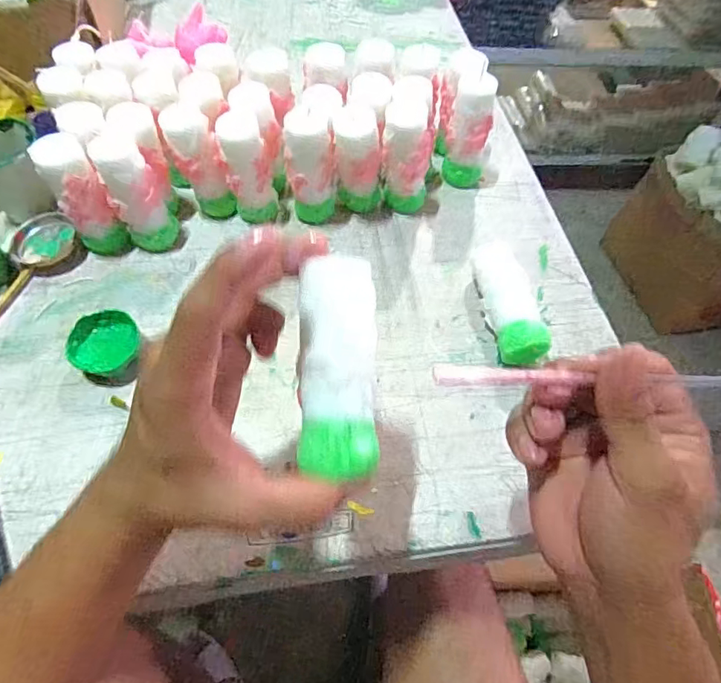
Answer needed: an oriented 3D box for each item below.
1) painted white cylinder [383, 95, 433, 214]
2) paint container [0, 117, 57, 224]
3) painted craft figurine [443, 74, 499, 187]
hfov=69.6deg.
[{"bbox_3d":[0.044,-0.173,0.502,0.046,0.104,0.044,11,56,3],"label":"painted white cylinder"},{"bbox_3d":[-0.329,-0.159,0.494,0.067,0.070,0.065,-27,62,-21],"label":"paint container"},{"bbox_3d":[0.115,-0.220,0.533,0.045,0.111,0.053,15,56,6],"label":"painted craft figurine"}]

